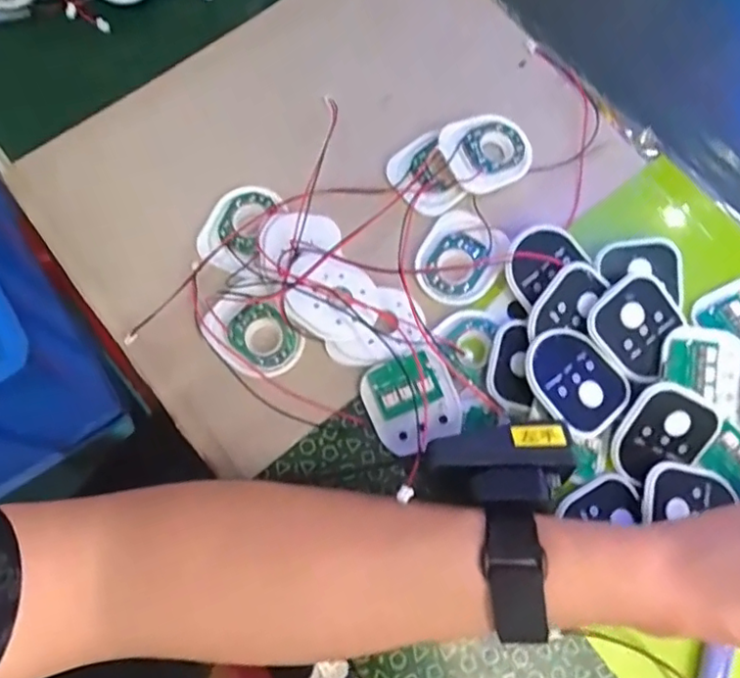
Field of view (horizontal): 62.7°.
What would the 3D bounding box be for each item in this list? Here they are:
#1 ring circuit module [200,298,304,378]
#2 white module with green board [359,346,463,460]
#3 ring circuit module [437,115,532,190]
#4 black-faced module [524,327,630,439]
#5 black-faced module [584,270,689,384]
[{"bbox_3d":[-0.067,-0.002,0.352,0.041,0.011,0.055,-43,80,-13],"label":"ring circuit module"},{"bbox_3d":[0.023,0.034,0.334,0.048,0.012,0.051,-25,89,2],"label":"white module with green board"},{"bbox_3d":[0.071,-0.113,0.371,0.056,0.017,0.043,-22,76,-8],"label":"ring circuit module"},{"bbox_3d":[0.111,0.022,0.330,0.046,0.013,0.056,-39,79,-12],"label":"black-faced module"},{"bbox_3d":[0.149,-0.008,0.335,0.050,0.007,0.051,-42,91,-6],"label":"black-faced module"}]

